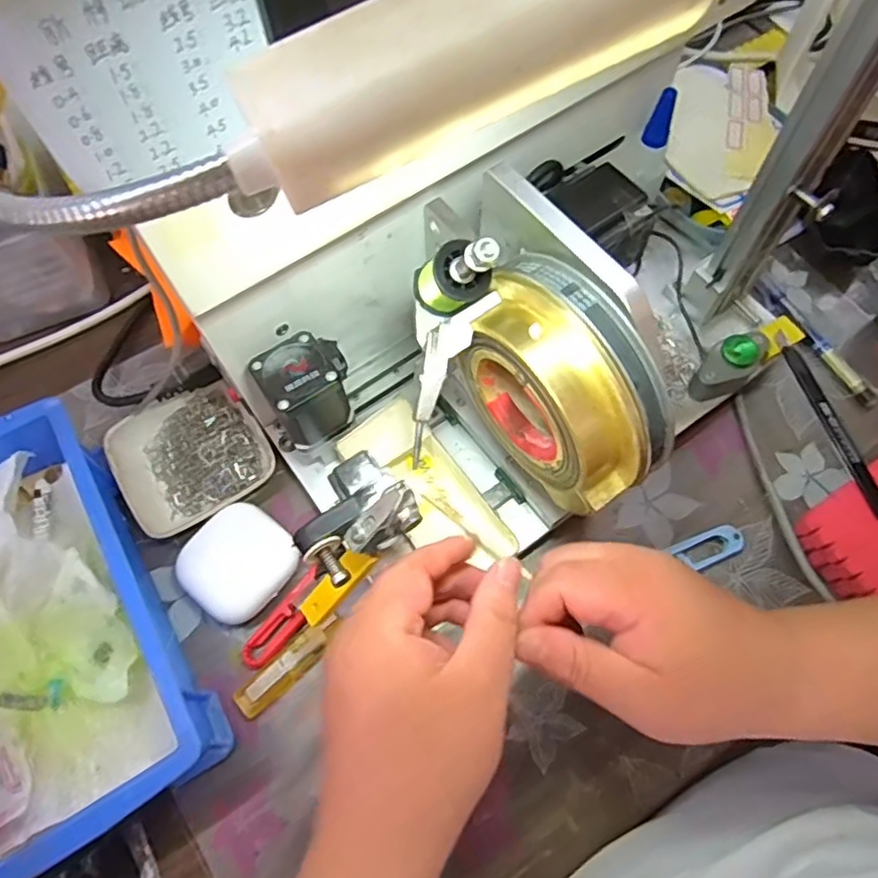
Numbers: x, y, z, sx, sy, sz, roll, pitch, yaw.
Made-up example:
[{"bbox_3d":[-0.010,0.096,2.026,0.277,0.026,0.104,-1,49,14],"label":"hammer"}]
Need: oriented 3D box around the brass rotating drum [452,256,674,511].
[{"bbox_3d":[0.056,-0.023,0.296,0.046,0.087,0.103,-35,70,-14],"label":"brass rotating drum"}]

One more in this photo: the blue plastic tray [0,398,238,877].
[{"bbox_3d":[-0.254,0.121,0.376,0.179,0.076,0.245,-29,70,-11],"label":"blue plastic tray"}]

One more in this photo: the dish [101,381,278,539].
[{"bbox_3d":[-0.173,0.010,0.449,0.094,0.021,0.094,-33,70,-13],"label":"dish"}]

